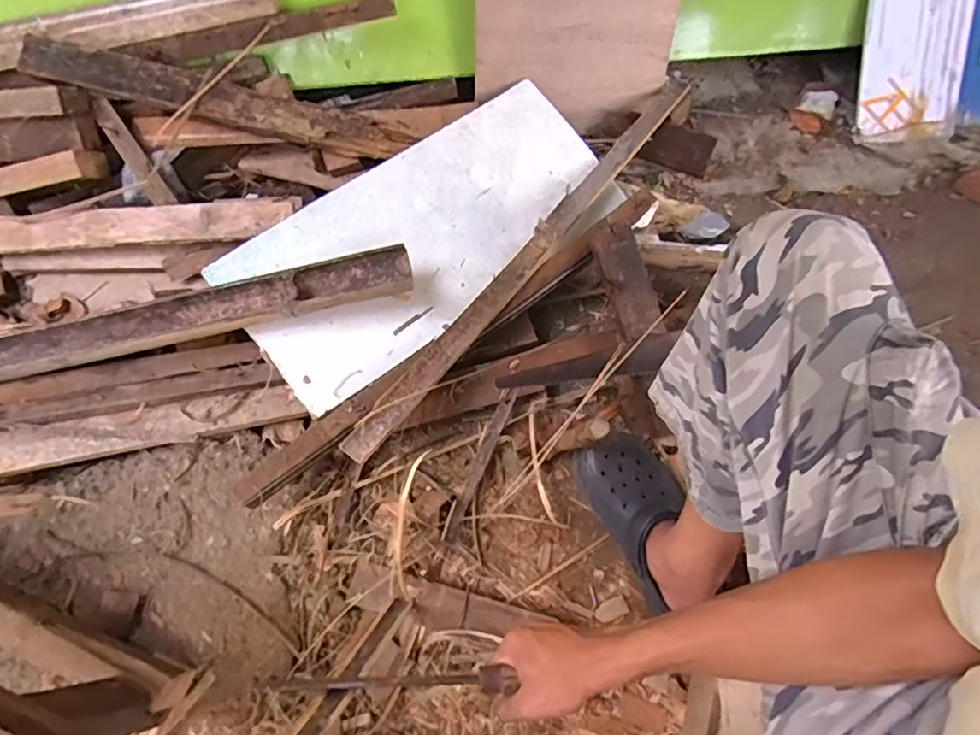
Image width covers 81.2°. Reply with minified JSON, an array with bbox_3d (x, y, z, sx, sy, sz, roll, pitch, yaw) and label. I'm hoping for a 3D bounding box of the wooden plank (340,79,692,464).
[{"bbox_3d":[0.073,-0.179,0.848,0.043,0.027,0.818,37,73,12],"label":"wooden plank"}]

